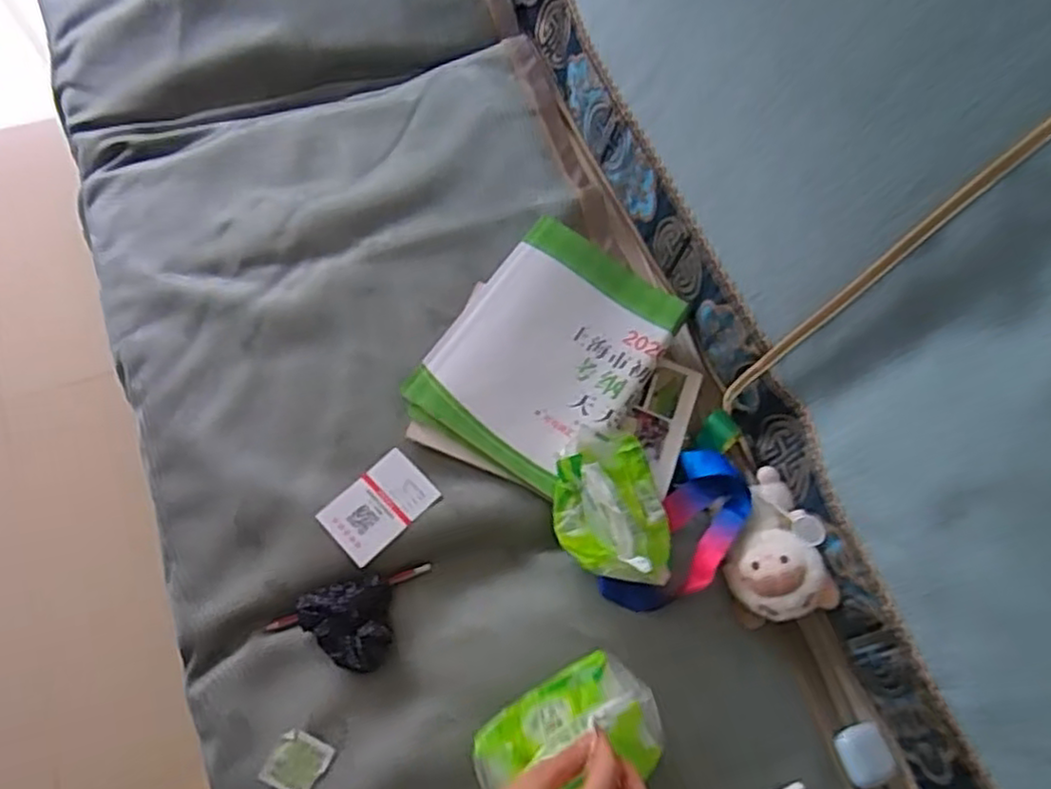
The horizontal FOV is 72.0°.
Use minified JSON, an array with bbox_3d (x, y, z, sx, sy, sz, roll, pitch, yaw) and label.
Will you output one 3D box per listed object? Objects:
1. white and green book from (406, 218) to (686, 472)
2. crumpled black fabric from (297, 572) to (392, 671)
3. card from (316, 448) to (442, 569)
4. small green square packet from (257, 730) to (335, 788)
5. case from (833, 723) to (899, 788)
[{"bbox_3d":[0.033,-0.054,0.754,0.193,0.018,0.247,32,70,8],"label":"white and green book"},{"bbox_3d":[-0.163,0.211,0.658,0.080,0.018,0.079,-8,72,-1],"label":"crumpled black fabric"},{"bbox_3d":[-0.141,0.107,0.695,0.100,0.004,0.068,-42,74,-14],"label":"card"},{"bbox_3d":[-0.201,0.324,0.634,0.048,0.005,0.051,29,75,10],"label":"small green square packet"},{"bbox_3d":[0.306,0.327,0.649,0.041,0.024,0.051,-16,73,-4],"label":"case"}]

